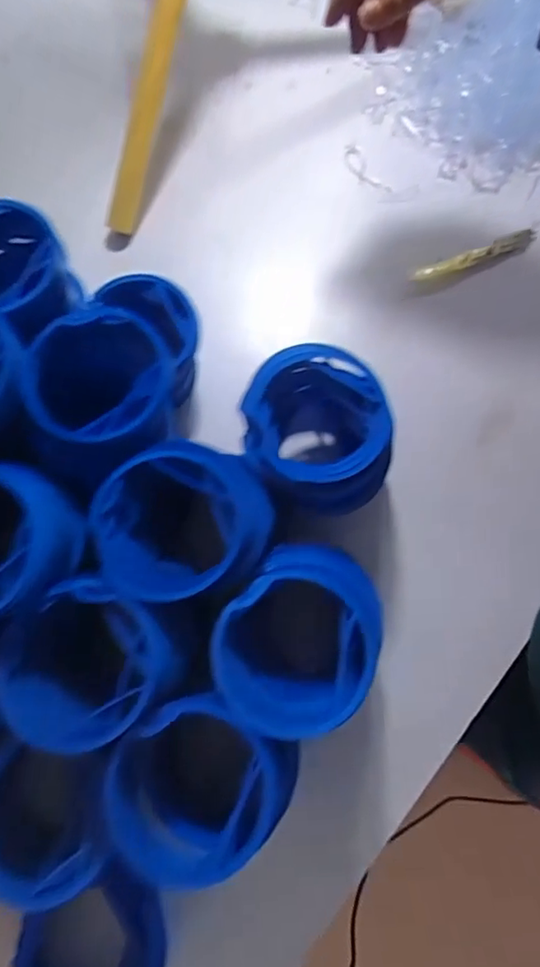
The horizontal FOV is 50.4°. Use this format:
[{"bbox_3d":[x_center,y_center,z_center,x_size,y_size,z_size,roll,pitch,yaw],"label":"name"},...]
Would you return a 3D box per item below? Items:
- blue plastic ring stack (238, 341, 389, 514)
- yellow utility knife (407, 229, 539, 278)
[{"bbox_3d":[0.034,-0.029,0.441,0.103,0.112,0.109,-6,74,-1],"label":"blue plastic ring stack"},{"bbox_3d":[0.193,-0.215,0.540,0.127,0.008,0.020,-19,75,-5],"label":"yellow utility knife"}]

